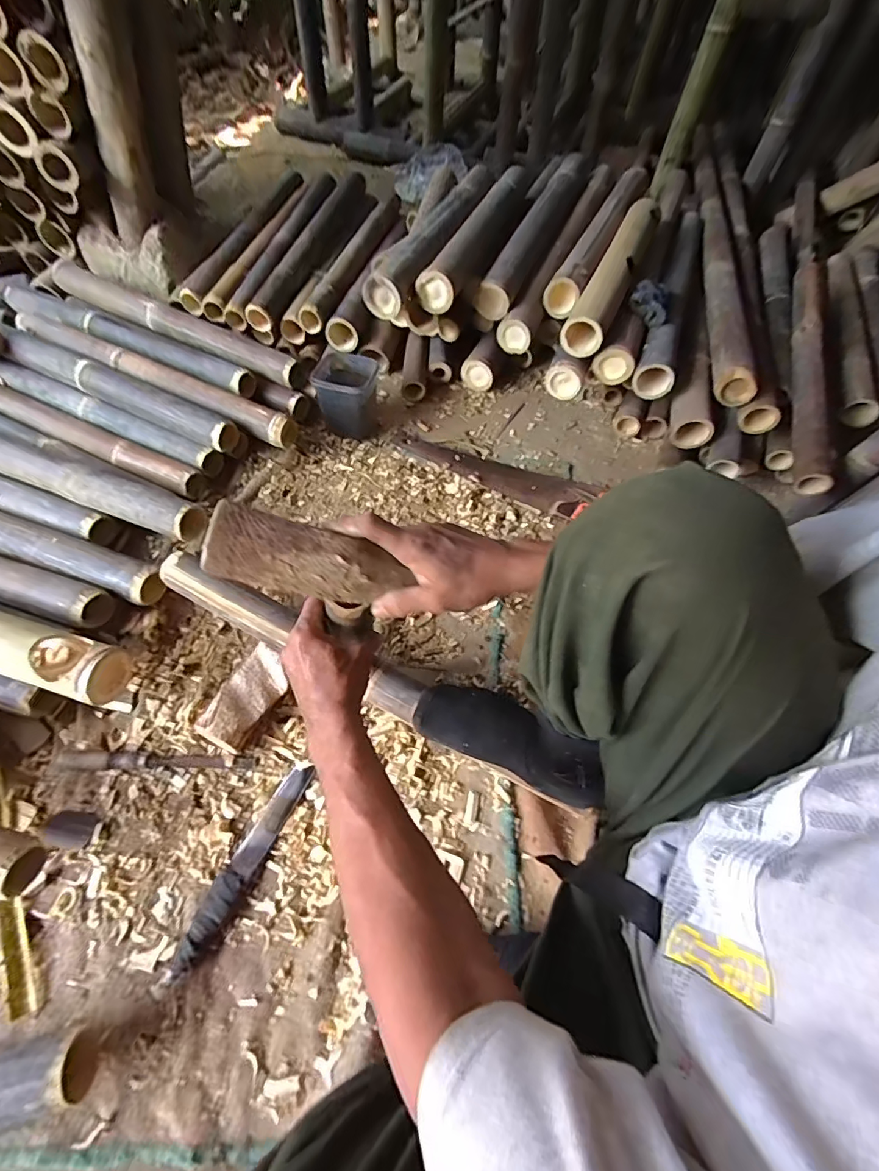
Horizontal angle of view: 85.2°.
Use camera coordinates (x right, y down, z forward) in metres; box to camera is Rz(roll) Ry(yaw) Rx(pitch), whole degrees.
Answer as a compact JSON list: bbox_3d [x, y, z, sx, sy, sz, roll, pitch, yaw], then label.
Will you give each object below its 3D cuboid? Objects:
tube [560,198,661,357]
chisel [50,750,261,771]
[{"bbox_3d":[0.374,-0.660,0.983,0.082,0.093,0.472,25,73,13],"label":"tube"},{"bbox_3d":[-0.381,0.232,0.637,0.251,0.022,0.023,0,59,-4],"label":"chisel"}]

